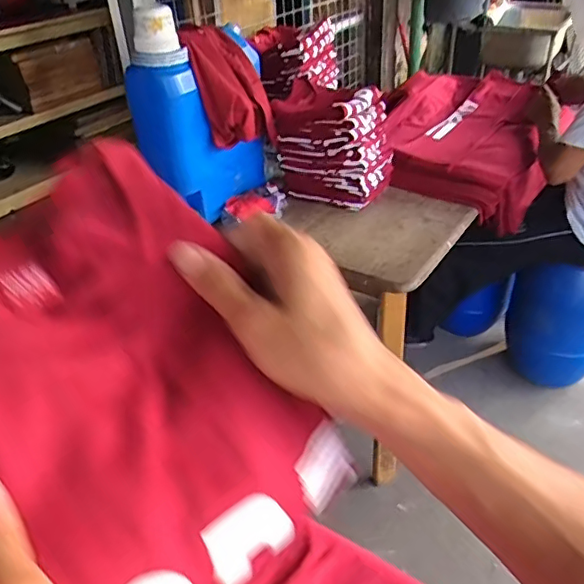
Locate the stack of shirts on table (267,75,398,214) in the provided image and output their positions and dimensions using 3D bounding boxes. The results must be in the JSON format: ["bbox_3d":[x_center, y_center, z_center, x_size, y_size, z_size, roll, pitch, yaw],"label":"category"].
[{"bbox_3d":[0.105,-0.376,1.450,0.264,0.274,0.189,14,40,23],"label":"stack of shirts on table"}]

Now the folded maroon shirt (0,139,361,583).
[{"bbox_3d":[-0.085,0.035,0.266,0.173,0.039,0.222,-26,73,-41],"label":"folded maroon shirt"}]

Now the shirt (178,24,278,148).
[{"bbox_3d":[-0.143,-0.465,1.280,0.180,0.240,0.154,-2,36,3],"label":"shirt"}]

